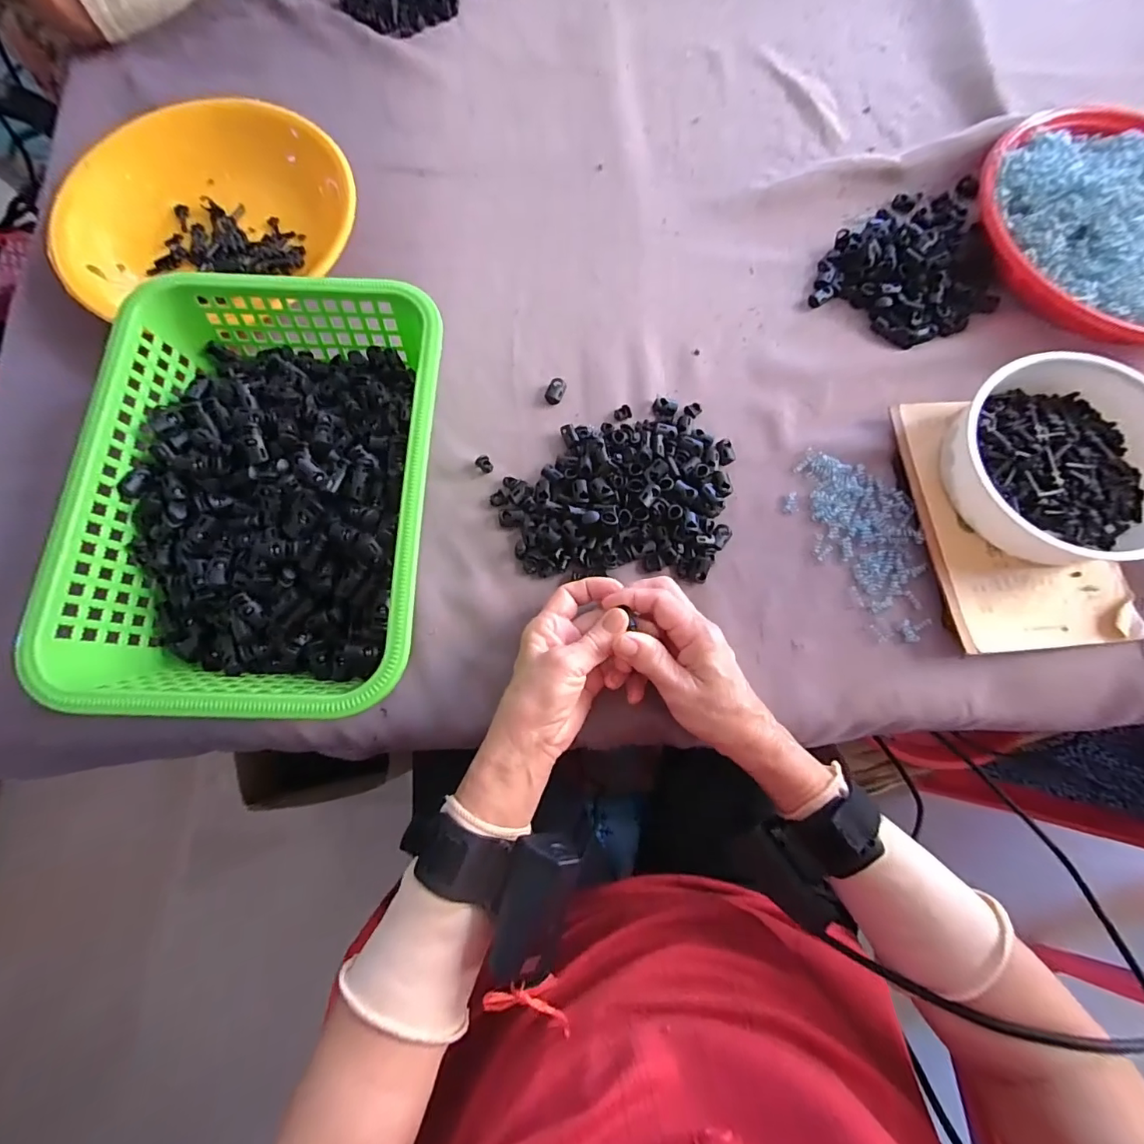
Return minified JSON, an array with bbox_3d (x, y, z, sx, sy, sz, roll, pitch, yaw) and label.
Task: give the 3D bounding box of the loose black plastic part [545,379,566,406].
[{"bbox_3d":[-0.014,-0.154,0.421,0.014,0.010,0.022,22,78,5],"label":"loose black plastic part"}]

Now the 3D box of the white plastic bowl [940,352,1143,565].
[{"bbox_3d":[0.374,-0.088,0.380,0.163,0.048,0.159,0,77,0],"label":"white plastic bowl"}]

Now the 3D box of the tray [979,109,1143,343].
[{"bbox_3d":[0.485,-0.302,0.443,0.240,0.048,0.226,0,77,0],"label":"tray"}]

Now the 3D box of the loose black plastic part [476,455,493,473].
[{"bbox_3d":[-0.071,-0.087,0.400,0.012,0.008,0.014,-35,79,-8],"label":"loose black plastic part"}]

